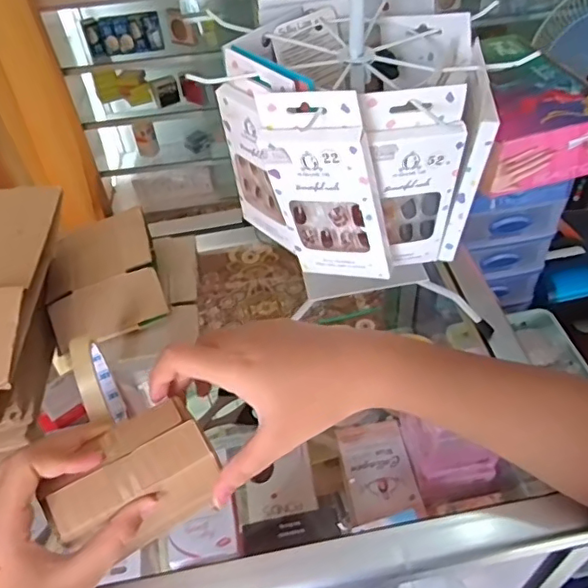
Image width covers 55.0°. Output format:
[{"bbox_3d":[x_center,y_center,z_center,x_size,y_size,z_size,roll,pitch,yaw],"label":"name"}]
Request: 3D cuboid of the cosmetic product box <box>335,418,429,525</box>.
[{"bbox_3d":[0.090,0.187,0.602,0.070,0.017,0.103,-11,47,-4],"label":"cosmetic product box"}]

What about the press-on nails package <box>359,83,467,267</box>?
[{"bbox_3d":[0.078,-0.073,0.385,0.061,0.135,0.016,-11,47,-5],"label":"press-on nails package"}]

